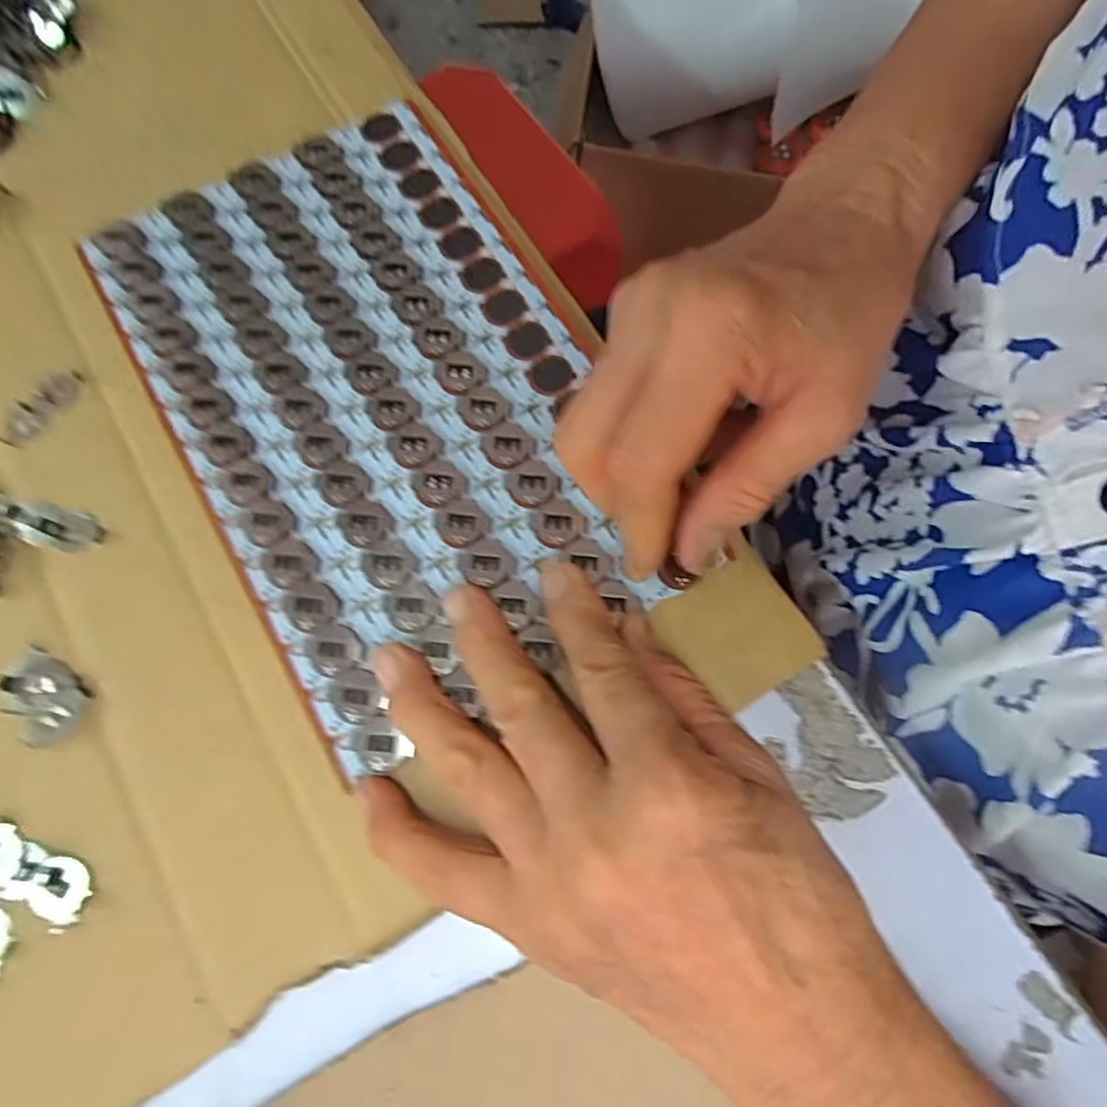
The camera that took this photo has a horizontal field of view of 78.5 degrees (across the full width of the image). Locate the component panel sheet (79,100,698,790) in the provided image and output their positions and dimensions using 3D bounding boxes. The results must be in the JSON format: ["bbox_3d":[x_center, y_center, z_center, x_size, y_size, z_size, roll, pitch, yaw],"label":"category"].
[{"bbox_3d":[-0.066,-0.065,0.262,0.153,0.005,0.245,-30,76,-9],"label":"component panel sheet"}]

